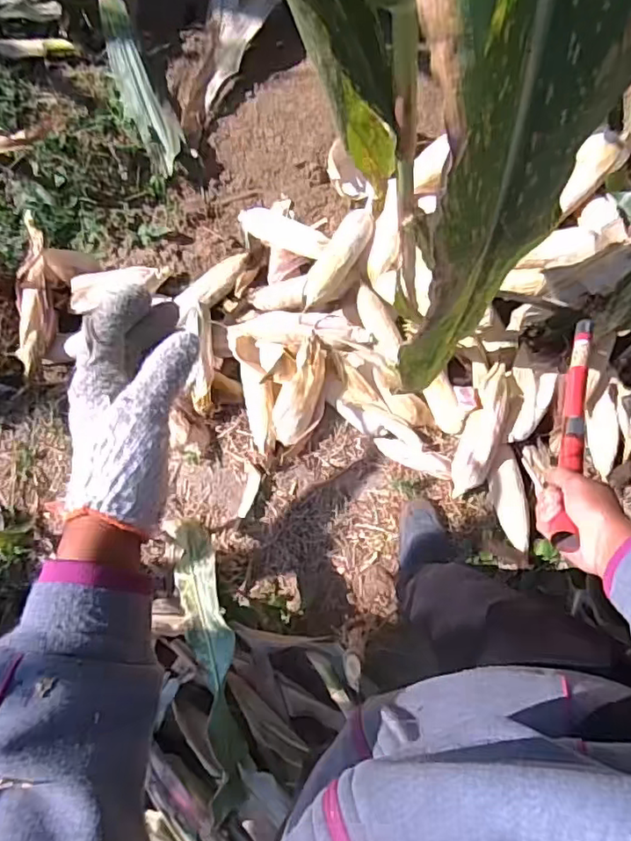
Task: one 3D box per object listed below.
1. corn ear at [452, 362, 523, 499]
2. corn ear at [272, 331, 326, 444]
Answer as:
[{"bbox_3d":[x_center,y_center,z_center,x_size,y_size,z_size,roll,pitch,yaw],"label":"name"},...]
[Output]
[{"bbox_3d":[0.338,0.028,1.160,0.086,0.065,0.270,25,90,8],"label":"corn ear"},{"bbox_3d":[-0.027,-0.056,1.230,0.099,0.058,0.237,21,113,8],"label":"corn ear"}]

